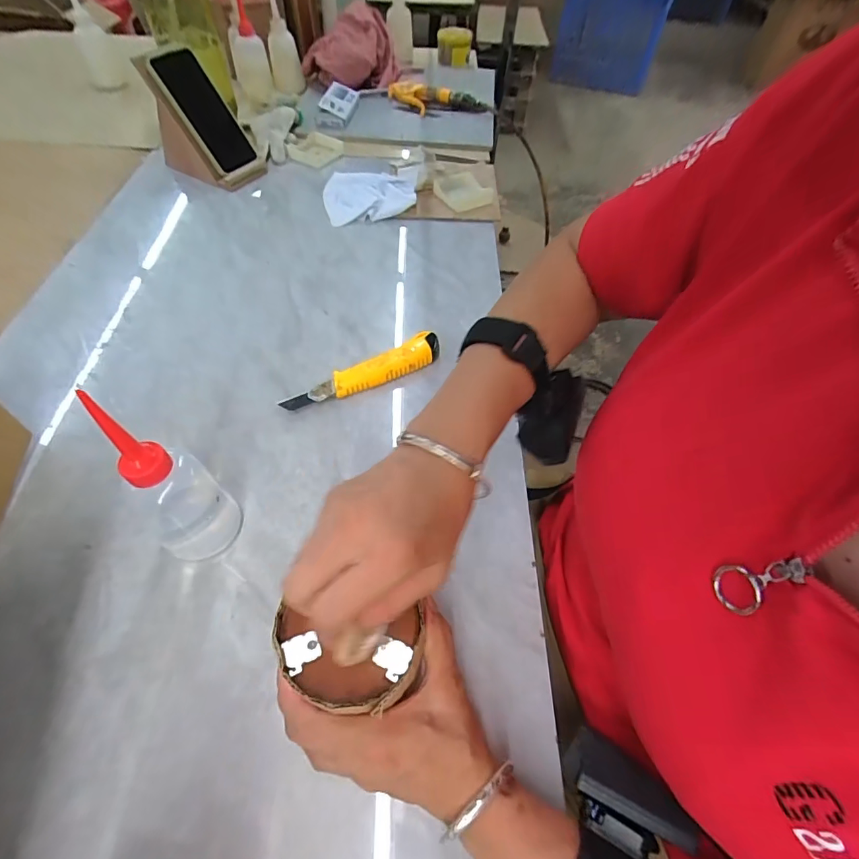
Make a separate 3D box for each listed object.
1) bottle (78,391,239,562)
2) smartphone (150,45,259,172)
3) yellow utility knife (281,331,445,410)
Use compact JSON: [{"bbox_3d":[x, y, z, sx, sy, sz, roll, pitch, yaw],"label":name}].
[{"bbox_3d":[-0.192,0.041,0.331,0.055,0.159,0.061,39,62,23],"label":"bottle"},{"bbox_3d":[-0.341,-0.491,0.692,0.016,0.160,0.082,-5,41,40],"label":"smartphone"},{"bbox_3d":[-0.067,-0.059,0.488,0.182,0.022,0.035,-29,60,-20],"label":"yellow utility knife"}]

